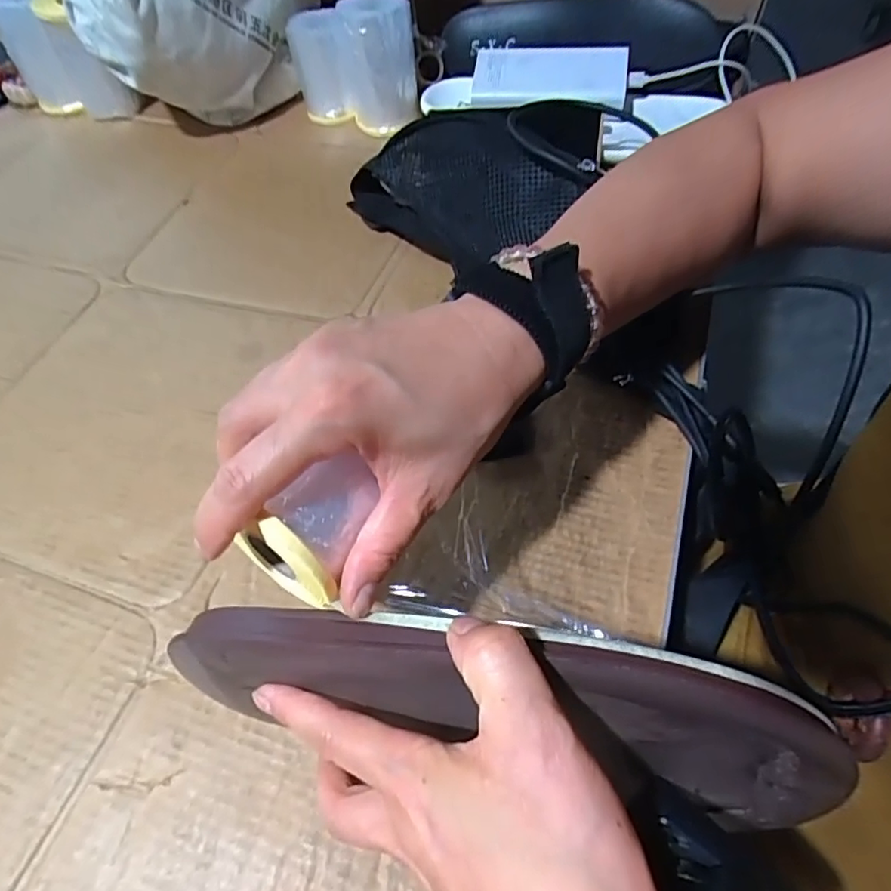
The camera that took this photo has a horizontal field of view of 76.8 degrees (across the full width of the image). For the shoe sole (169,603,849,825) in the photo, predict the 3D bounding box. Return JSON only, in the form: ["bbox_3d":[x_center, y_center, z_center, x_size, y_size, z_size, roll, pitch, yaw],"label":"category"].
[{"bbox_3d":[0.018,0.096,0.223,0.262,0.076,0.032,6,37,11],"label":"shoe sole"}]

